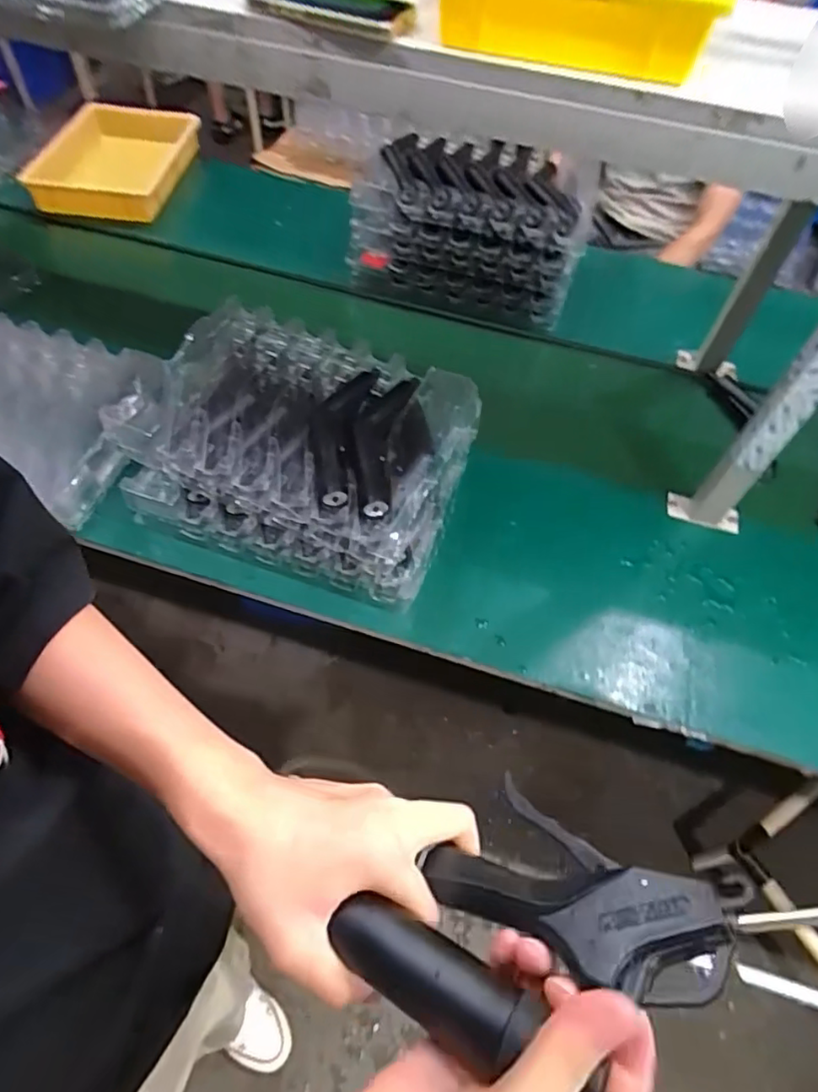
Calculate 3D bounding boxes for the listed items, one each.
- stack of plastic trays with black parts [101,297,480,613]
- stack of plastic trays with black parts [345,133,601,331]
[{"bbox_3d":[-0.141,-0.131,0.791,0.410,0.140,0.297,18,56,8],"label":"stack of plastic trays with black parts"},{"bbox_3d":[0.116,-0.608,1.085,0.396,0.209,0.282,13,56,4],"label":"stack of plastic trays with black parts"}]

